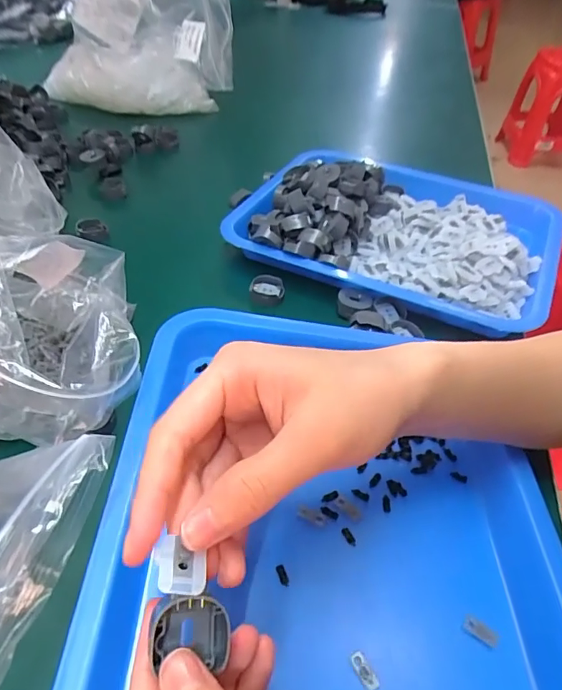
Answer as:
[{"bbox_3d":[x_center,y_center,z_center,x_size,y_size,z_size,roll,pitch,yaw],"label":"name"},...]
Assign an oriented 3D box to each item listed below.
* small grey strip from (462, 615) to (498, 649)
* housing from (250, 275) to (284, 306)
[{"bbox_3d":[0.095,0.138,0.238,0.015,0.004,0.009,25,50,22],"label":"small grey strip"},{"bbox_3d":[-0.012,-0.046,0.419,0.028,0.013,0.027,4,44,1],"label":"housing"}]

